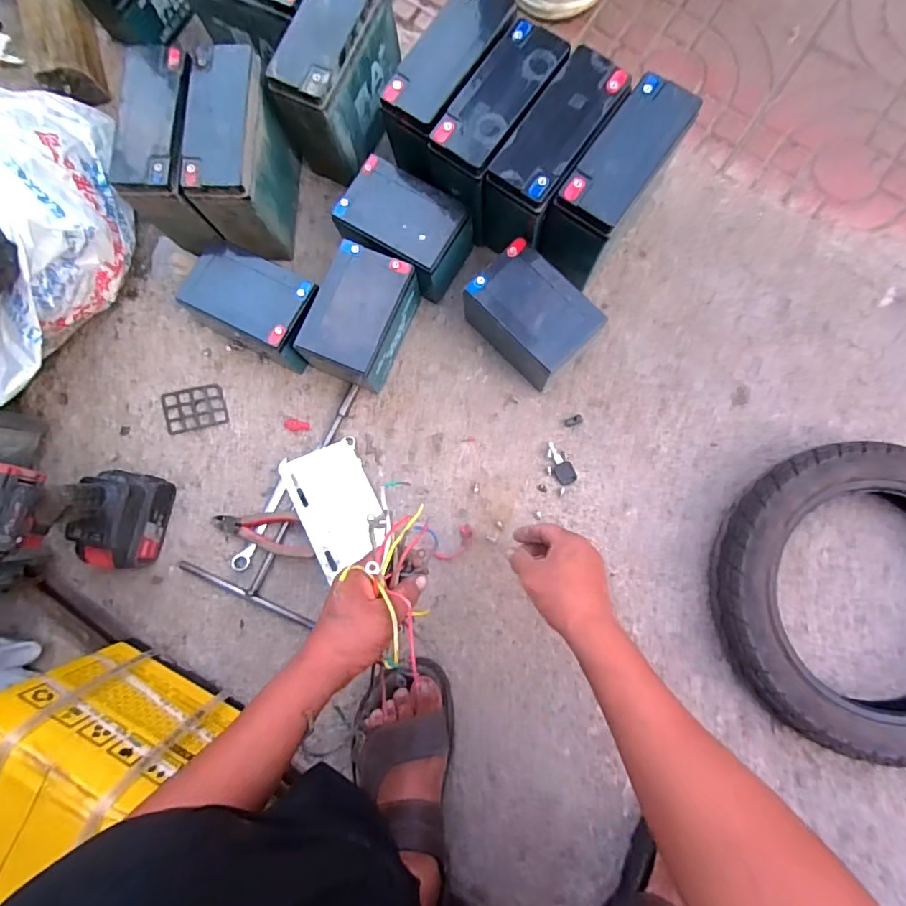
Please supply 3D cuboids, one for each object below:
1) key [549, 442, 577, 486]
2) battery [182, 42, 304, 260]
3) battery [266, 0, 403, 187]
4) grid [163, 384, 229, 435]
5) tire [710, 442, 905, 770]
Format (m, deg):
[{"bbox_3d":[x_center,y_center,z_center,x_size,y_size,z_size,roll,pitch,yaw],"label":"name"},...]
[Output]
[{"bbox_3d":[0.141,0.014,0.662,0.025,0.004,0.058,-27,84,3],"label":"key"},{"bbox_3d":[-0.264,-0.364,0.639,0.082,0.156,0.184,4,81,1],"label":"battery"},{"bbox_3d":[-0.144,-0.478,0.646,0.089,0.160,0.181,21,81,3],"label":"battery"},{"bbox_3d":[-0.348,-0.061,0.680,0.081,0.004,0.061,-13,79,-5],"label":"grid"},{"bbox_3d":[0.486,0.167,0.587,0.344,0.083,0.335,0,86,5],"label":"tire"}]

